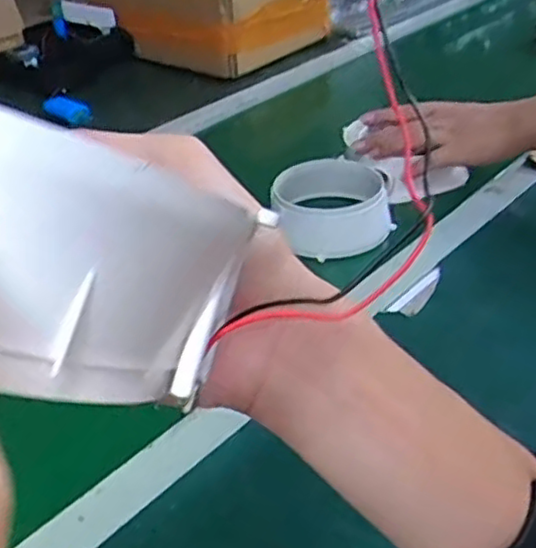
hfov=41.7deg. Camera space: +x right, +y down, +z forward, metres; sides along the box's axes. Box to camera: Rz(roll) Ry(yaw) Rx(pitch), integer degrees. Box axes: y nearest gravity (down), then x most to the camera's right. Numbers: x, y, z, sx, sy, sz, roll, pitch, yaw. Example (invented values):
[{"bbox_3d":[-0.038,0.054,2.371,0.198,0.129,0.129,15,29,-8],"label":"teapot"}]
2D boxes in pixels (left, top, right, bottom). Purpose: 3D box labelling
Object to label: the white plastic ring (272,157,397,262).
[{"bbox_3d":[0.068,-0.074,0.738,0.118,0.053,0.128,-4,34,3],"label":"white plastic ring"}]

